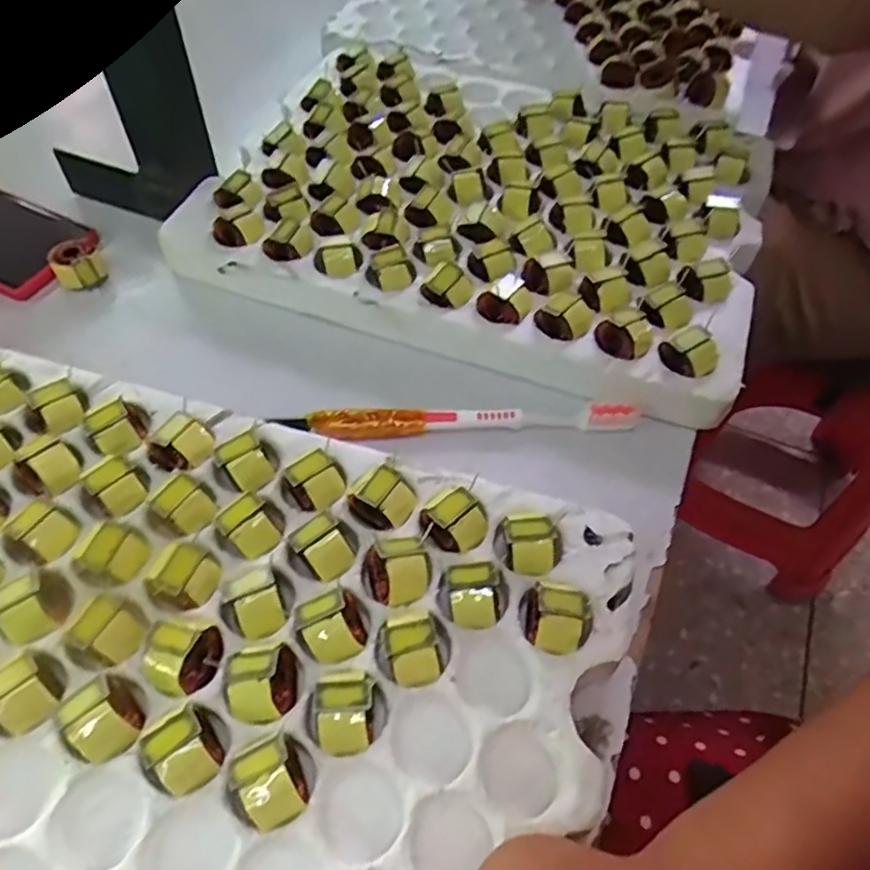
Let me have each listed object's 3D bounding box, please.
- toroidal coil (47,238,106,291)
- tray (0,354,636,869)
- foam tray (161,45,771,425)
[{"bbox_3d":[-0.243,-0.114,0.453,0.031,0.024,0.028,-27,61,-19],"label":"toroidal coil"},{"bbox_3d":[-0.117,0.111,0.283,0.359,0.033,0.276,17,58,9],"label":"tray"},{"bbox_3d":[0.040,-0.173,0.486,0.377,0.044,0.285,18,57,10],"label":"foam tray"}]

